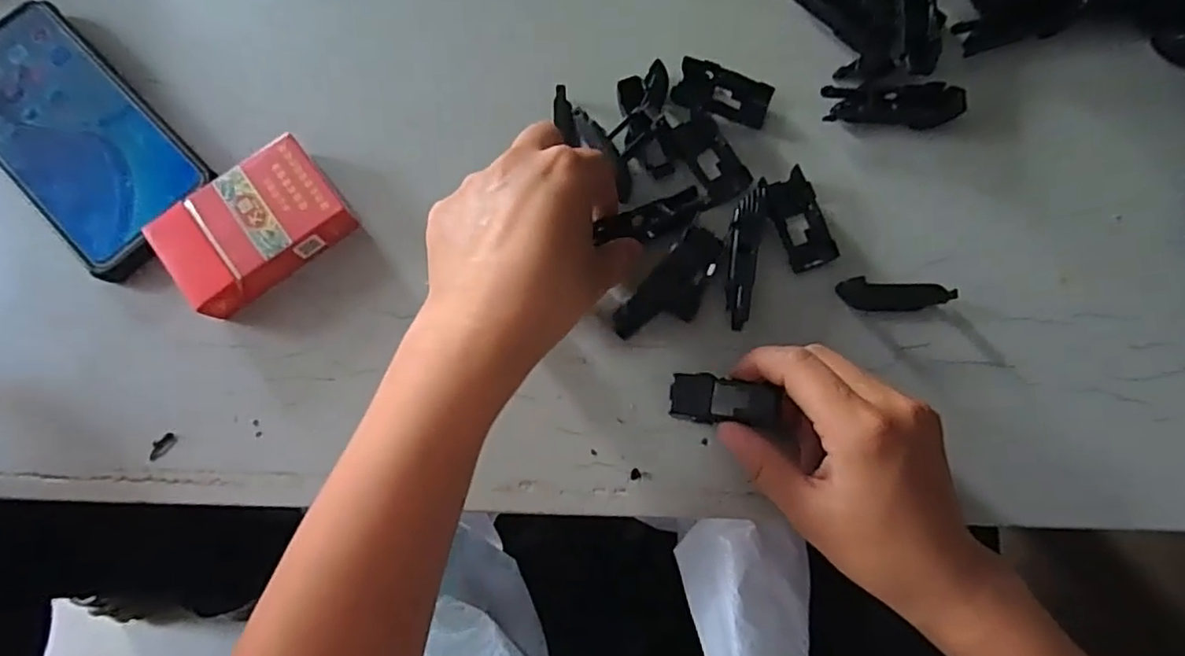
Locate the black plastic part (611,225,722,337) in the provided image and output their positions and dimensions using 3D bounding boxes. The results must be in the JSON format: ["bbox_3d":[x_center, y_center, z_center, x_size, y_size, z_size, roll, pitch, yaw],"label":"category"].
[{"bbox_3d":[0.043,-0.020,0.325,0.030,0.009,0.071,41,81,10],"label":"black plastic part"}]

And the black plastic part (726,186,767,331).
[{"bbox_3d":[0.076,-0.037,0.323,0.016,0.017,0.070,11,77,4],"label":"black plastic part"}]

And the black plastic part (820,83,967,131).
[{"bbox_3d":[0.164,-0.123,0.344,0.070,0.014,0.020,3,76,2],"label":"black plastic part"}]

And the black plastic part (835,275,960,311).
[{"bbox_3d":[0.153,-0.016,0.320,0.054,0.012,0.015,1,76,1],"label":"black plastic part"}]

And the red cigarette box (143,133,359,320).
[{"bbox_3d":[-0.175,-0.052,0.329,0.087,0.027,0.056,-39,79,-8],"label":"red cigarette box"}]

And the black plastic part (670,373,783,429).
[{"bbox_3d":[0.063,0.035,0.297,0.051,0.006,0.022,6,76,19],"label":"black plastic part"}]

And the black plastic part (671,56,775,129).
[{"bbox_3d":[0.072,-0.129,0.350,0.052,0.012,0.026,20,78,6],"label":"black plastic part"}]

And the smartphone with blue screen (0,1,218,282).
[{"bbox_3d":[-0.284,-0.106,0.348,0.169,0.017,0.078,44,81,10],"label":"smartphone with blue screen"}]

